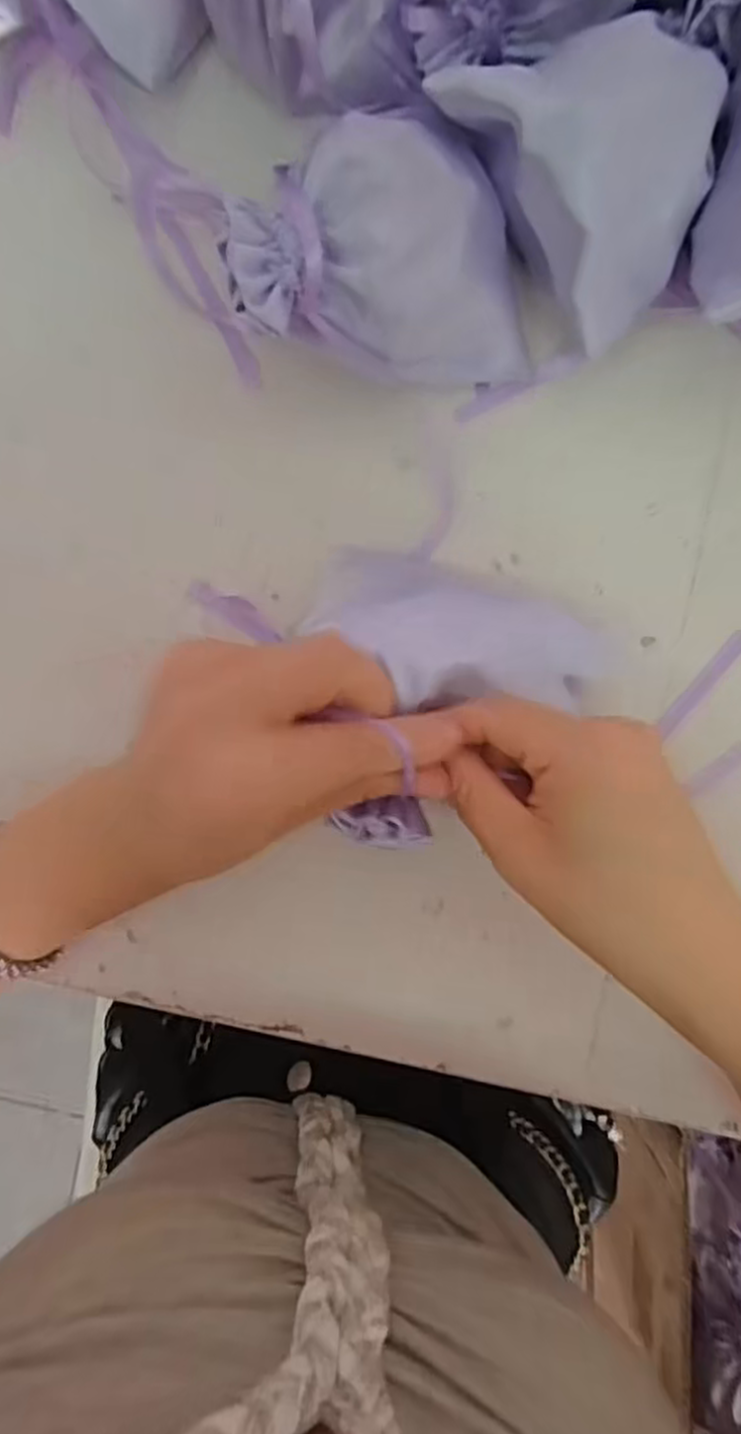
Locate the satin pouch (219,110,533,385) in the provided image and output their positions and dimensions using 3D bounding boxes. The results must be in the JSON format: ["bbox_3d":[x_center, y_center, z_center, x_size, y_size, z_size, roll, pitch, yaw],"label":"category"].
[{"bbox_3d":[0.007,-0.186,0.293,0.115,0.054,0.074,5,89,3],"label":"satin pouch"}]

